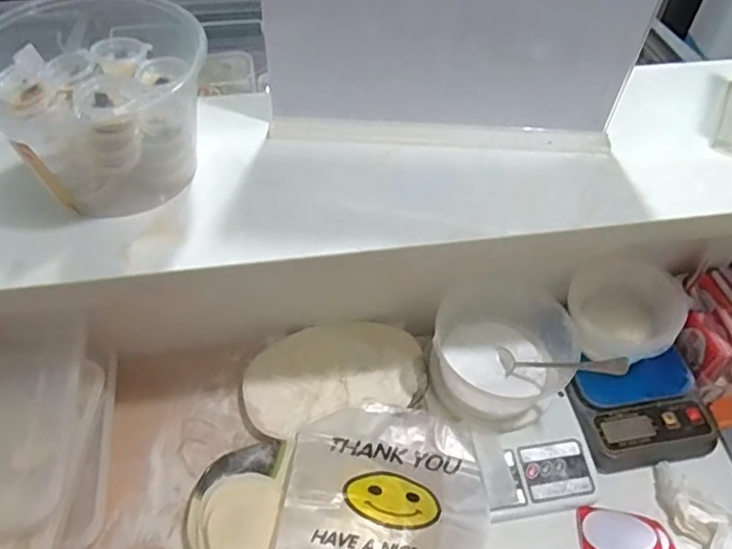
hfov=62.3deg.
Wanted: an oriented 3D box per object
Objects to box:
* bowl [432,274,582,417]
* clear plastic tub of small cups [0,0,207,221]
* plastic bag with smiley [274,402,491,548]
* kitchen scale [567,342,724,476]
[{"bbox_3d":[0.144,0.078,0.644,0.143,0.090,0.120,-7,52,-8],"label":"bowl"},{"bbox_3d":[-0.205,-0.126,0.466,0.142,0.113,0.148,1,51,-2],"label":"clear plastic tub of small cups"},{"bbox_3d":[0.020,0.222,0.568,0.194,0.045,0.212,6,52,2],"label":"plastic bag with smiley"},{"bbox_3d":[0.307,0.150,0.668,0.149,0.034,0.126,-9,52,-9],"label":"kitchen scale"}]

